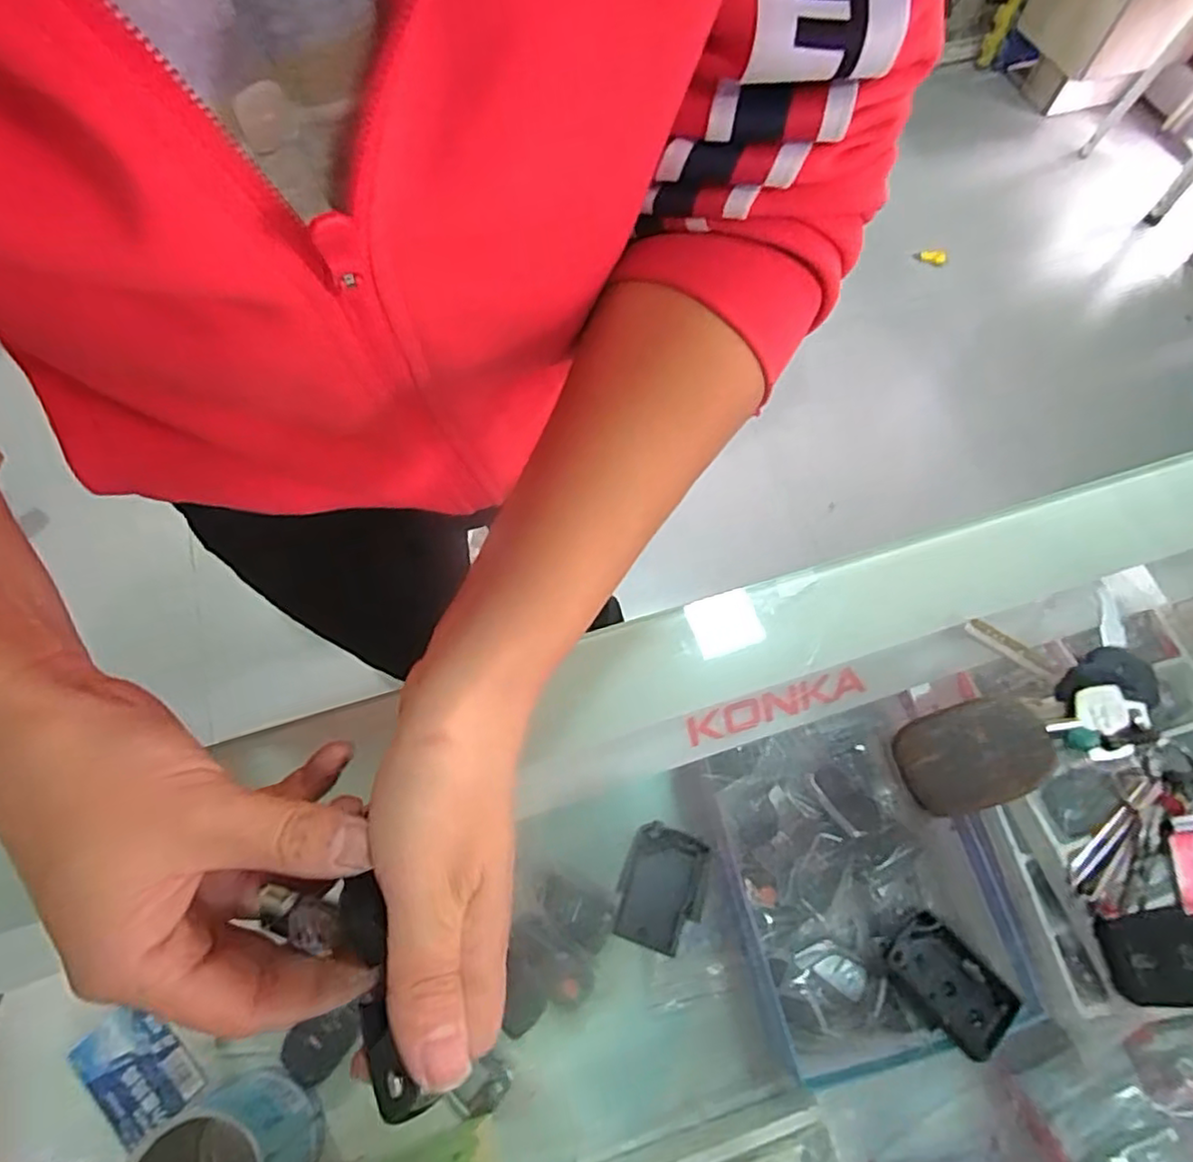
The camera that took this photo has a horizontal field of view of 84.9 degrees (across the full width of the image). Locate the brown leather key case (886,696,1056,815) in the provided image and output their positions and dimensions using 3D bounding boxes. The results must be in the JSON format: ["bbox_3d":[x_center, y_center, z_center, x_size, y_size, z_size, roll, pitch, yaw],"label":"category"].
[{"bbox_3d":[0.152,0.071,0.263,0.055,0.015,0.040,-29,48,23],"label":"brown leather key case"}]

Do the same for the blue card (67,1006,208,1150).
[{"bbox_3d":[-0.303,0.321,0.429,0.079,0.006,0.047,41,55,16],"label":"blue card"}]

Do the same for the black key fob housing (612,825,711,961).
[{"bbox_3d":[0.025,0.115,0.245,0.030,0.004,0.041,18,66,7],"label":"black key fob housing"}]

